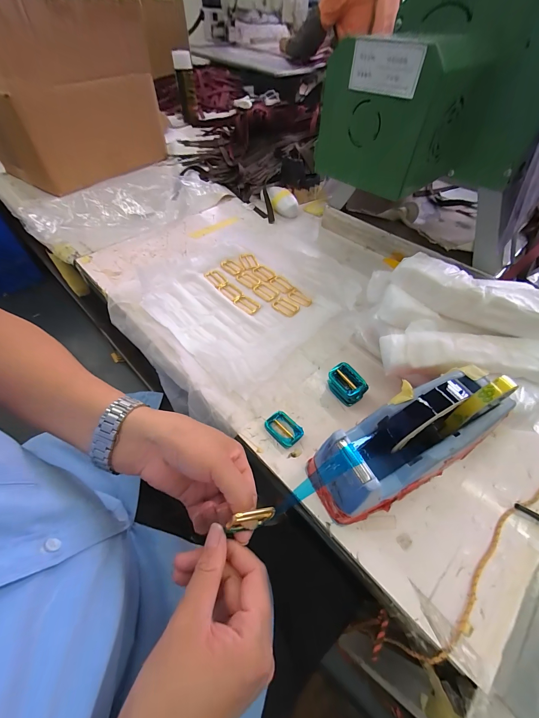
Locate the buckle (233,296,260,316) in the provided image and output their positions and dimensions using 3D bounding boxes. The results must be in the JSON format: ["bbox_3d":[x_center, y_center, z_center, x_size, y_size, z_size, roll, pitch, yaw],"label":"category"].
[{"bbox_3d":[-0.038,-0.094,0.492,0.045,0.004,0.029,32,58,21],"label":"buckle"}]

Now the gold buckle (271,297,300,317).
[{"bbox_3d":[0.030,-0.090,0.495,0.044,0.008,0.032,27,56,18],"label":"gold buckle"}]

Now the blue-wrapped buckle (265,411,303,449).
[{"bbox_3d":[0.017,0.086,0.351,0.031,0.011,0.045,-34,61,-25],"label":"blue-wrapped buckle"}]

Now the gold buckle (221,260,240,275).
[{"bbox_3d":[-0.074,-0.180,0.557,0.045,0.008,0.021,35,59,22],"label":"gold buckle"}]

